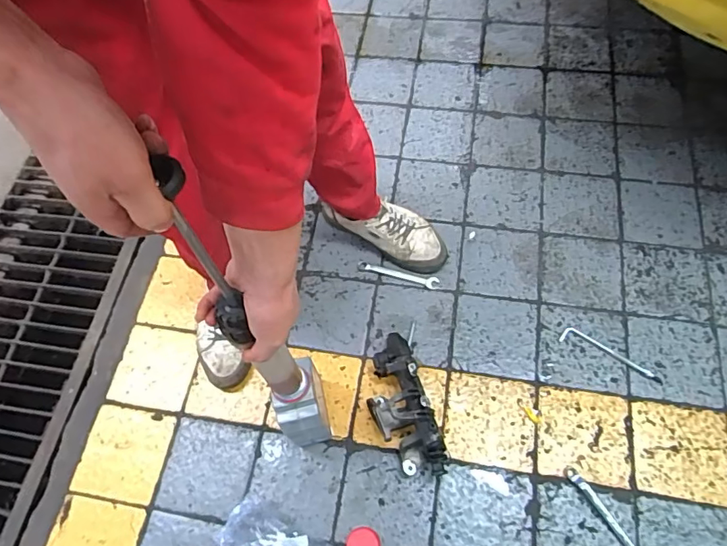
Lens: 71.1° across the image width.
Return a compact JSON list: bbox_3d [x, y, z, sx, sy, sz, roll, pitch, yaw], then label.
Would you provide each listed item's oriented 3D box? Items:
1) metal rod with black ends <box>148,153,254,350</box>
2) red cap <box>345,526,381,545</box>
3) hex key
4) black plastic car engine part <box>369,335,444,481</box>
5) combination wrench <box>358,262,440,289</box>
[{"bbox_3d":[-0.139,-0.007,0.449,0.028,0.234,0.037,-16,55,-10],"label":"metal rod with black ends"},{"bbox_3d":[-0.001,0.423,0.790,0.053,0.019,0.051,-2,63,3],"label":"red cap"},{"bbox_3d":[0.445,0.145,0.912,0.180,0.006,0.030,24,68,15],"label":"hex key"},{"bbox_3d":[0.060,0.217,0.843,0.099,0.100,0.236,-16,64,-4],"label":"black plastic car engine part"},{"bbox_3d":[0.068,0.003,0.999,0.160,0.009,0.025,12,65,10],"label":"combination wrench"}]

